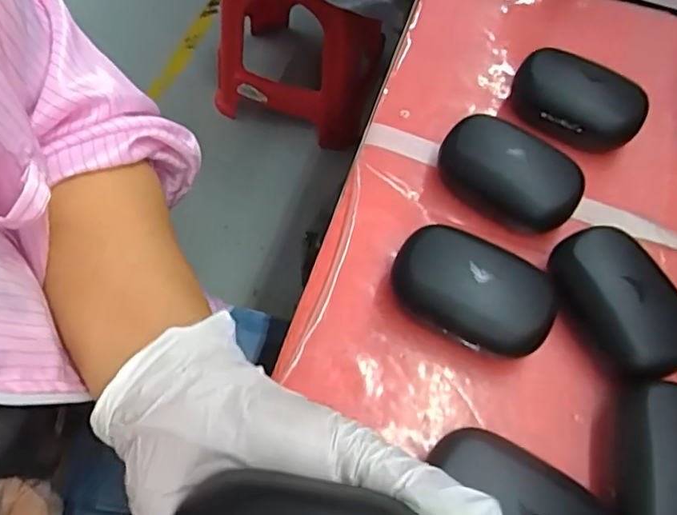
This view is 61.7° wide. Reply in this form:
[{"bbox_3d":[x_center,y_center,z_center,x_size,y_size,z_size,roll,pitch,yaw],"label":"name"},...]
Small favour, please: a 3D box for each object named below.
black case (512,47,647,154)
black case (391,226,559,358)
[{"bbox_3d":[0.157,-0.101,0.379,0.084,0.031,0.054,29,63,12],"label":"black case"},{"bbox_3d":[0.071,0.019,0.306,0.084,0.037,0.055,32,63,13],"label":"black case"}]

